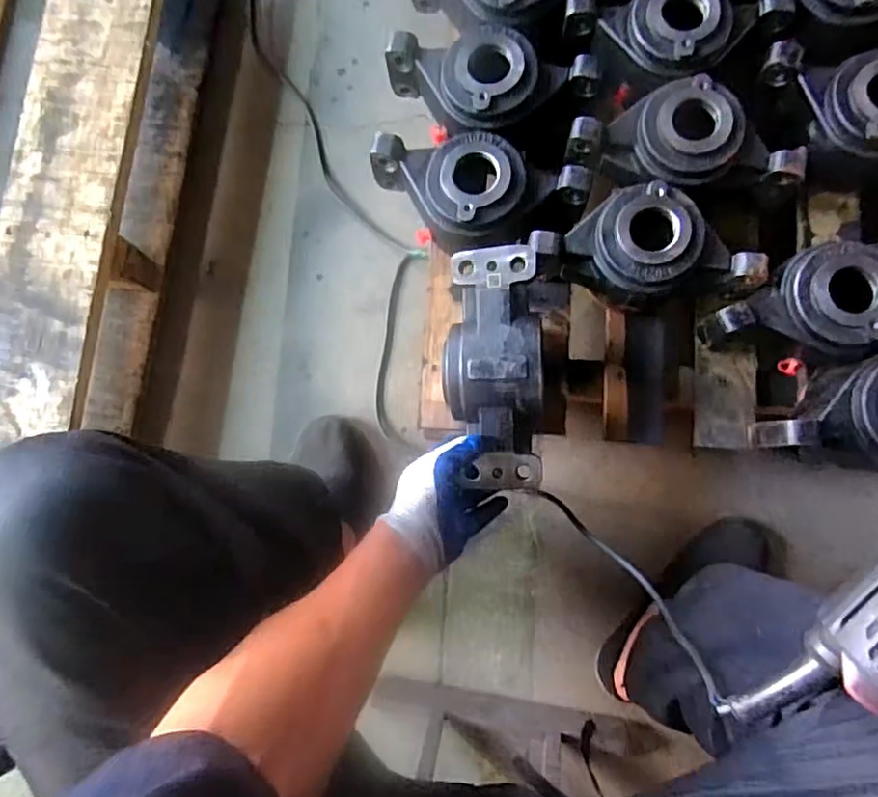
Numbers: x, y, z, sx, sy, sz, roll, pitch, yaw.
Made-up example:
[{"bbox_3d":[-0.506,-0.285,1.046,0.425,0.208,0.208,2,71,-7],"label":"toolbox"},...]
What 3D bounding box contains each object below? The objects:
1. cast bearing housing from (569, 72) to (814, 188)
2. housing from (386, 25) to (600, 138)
[{"bbox_3d":[0.246,-0.263,0.615,0.223,0.058,0.105,-2,82,3],"label":"cast bearing housing"},{"bbox_3d":[0.055,-0.329,0.645,0.224,0.075,0.111,1,83,6],"label":"housing"}]

